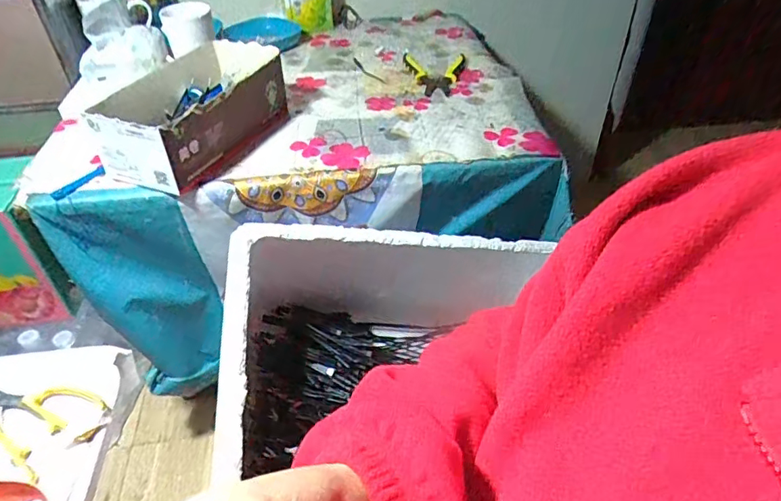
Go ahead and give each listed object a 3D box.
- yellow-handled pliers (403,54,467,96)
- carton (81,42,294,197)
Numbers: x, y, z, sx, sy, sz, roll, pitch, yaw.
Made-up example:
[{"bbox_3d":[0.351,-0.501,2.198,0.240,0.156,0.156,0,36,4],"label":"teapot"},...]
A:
[{"bbox_3d":[0.075,-0.306,0.902,0.107,0.024,0.134,2,42,3],"label":"yellow-handled pliers"},{"bbox_3d":[-0.265,-0.190,0.712,0.129,0.098,0.252,21,46,22],"label":"carton"}]

